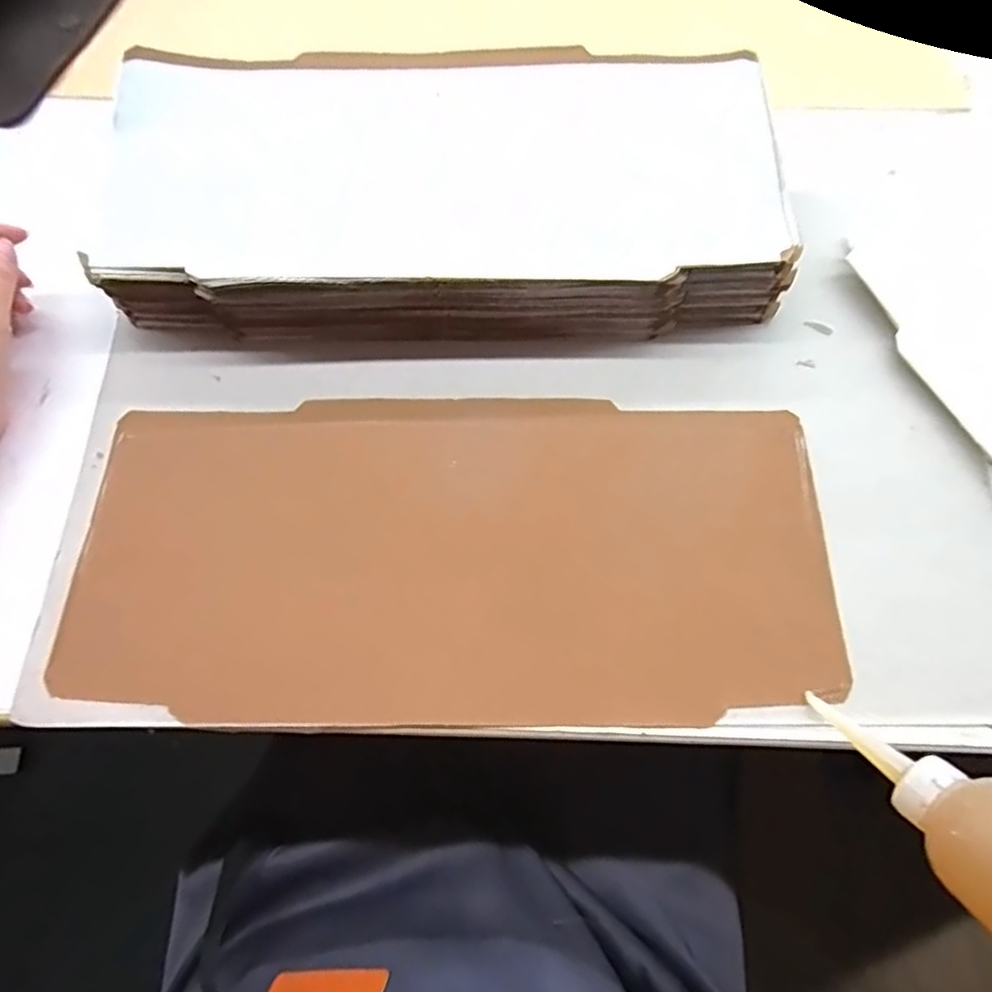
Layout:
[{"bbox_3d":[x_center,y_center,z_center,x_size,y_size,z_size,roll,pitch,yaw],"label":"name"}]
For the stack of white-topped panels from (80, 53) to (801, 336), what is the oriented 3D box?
[{"bbox_3d":[-0.044,-0.201,0.418,0.451,0.053,0.203,0,71,1],"label":"stack of white-topped panels"}]

